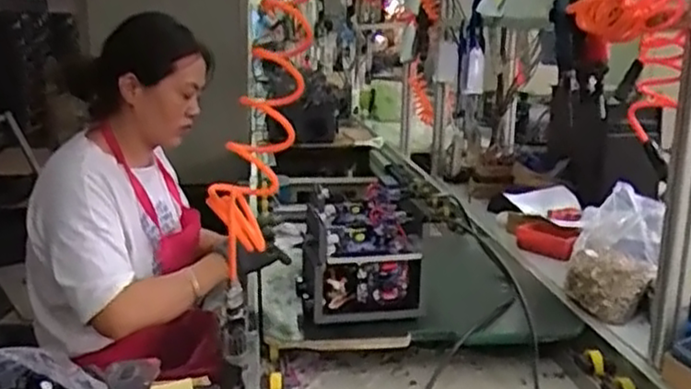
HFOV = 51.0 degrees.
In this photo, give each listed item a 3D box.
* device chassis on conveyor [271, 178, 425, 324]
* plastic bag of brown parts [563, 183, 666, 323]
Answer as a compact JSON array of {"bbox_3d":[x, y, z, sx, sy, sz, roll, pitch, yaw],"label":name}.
[{"bbox_3d":[0.020,0.114,1.433,0.218,0.189,0.299,-2,13,-11],"label":"device chassis on conveyor"},{"bbox_3d":[0.526,0.108,1.413,0.159,0.197,0.218,5,13,22],"label":"plastic bag of brown parts"}]

